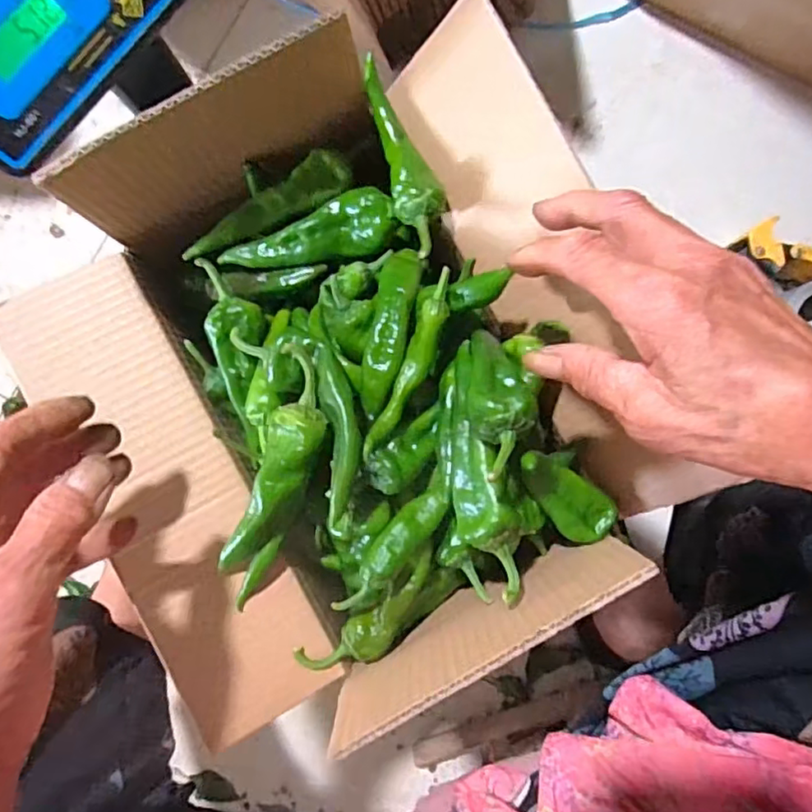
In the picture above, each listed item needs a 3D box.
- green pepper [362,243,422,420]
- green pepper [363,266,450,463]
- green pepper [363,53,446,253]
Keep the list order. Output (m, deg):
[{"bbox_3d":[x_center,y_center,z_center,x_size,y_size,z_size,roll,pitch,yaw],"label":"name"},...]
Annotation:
[{"bbox_3d":[-0.009,-0.043,0.339,0.022,0.024,0.095,10,88,1],"label":"green pepper"},{"bbox_3d":[0.004,-0.021,0.325,0.015,0.013,0.105,23,88,1],"label":"green pepper"},{"bbox_3d":[0.002,-0.140,0.346,0.029,0.024,0.114,-12,88,0],"label":"green pepper"}]

